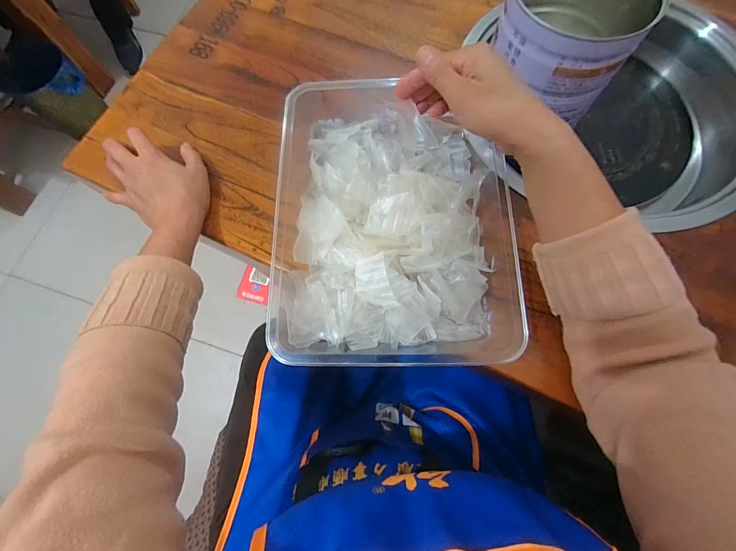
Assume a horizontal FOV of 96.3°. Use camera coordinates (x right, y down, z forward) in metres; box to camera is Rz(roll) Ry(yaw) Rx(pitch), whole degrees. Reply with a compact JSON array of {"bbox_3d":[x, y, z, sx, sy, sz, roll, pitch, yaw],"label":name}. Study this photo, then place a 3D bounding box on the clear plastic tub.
[{"bbox_3d":[0.026,-0.078,0.352,0.240,0.056,0.333,-1,73,1],"label":"clear plastic tub"}]

